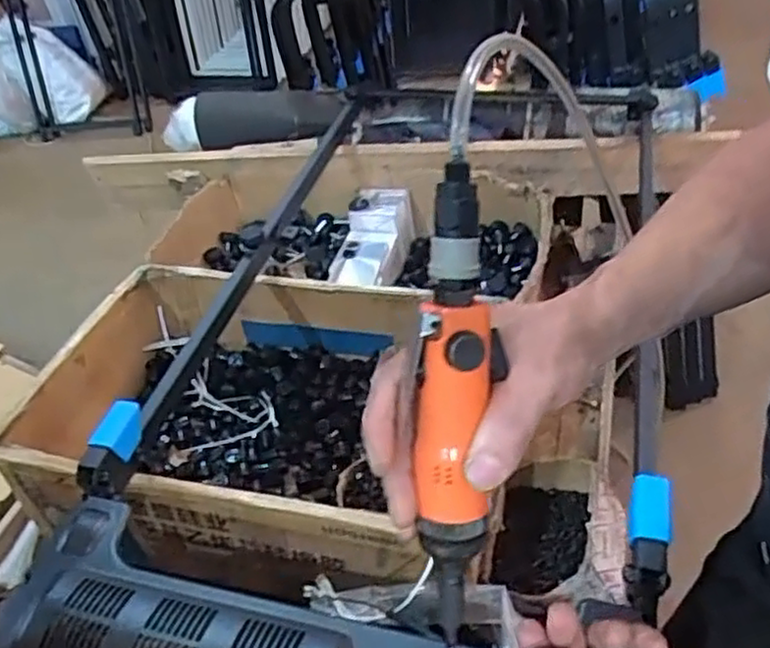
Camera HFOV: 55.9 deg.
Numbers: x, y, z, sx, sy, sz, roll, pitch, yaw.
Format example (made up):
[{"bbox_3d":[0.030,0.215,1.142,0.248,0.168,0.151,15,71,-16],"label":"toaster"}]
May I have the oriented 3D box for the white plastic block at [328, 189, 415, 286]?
[{"bbox_3d":[-0.020,-0.128,1.176,0.097,0.084,0.209,4,43,14],"label":"white plastic block"}]

